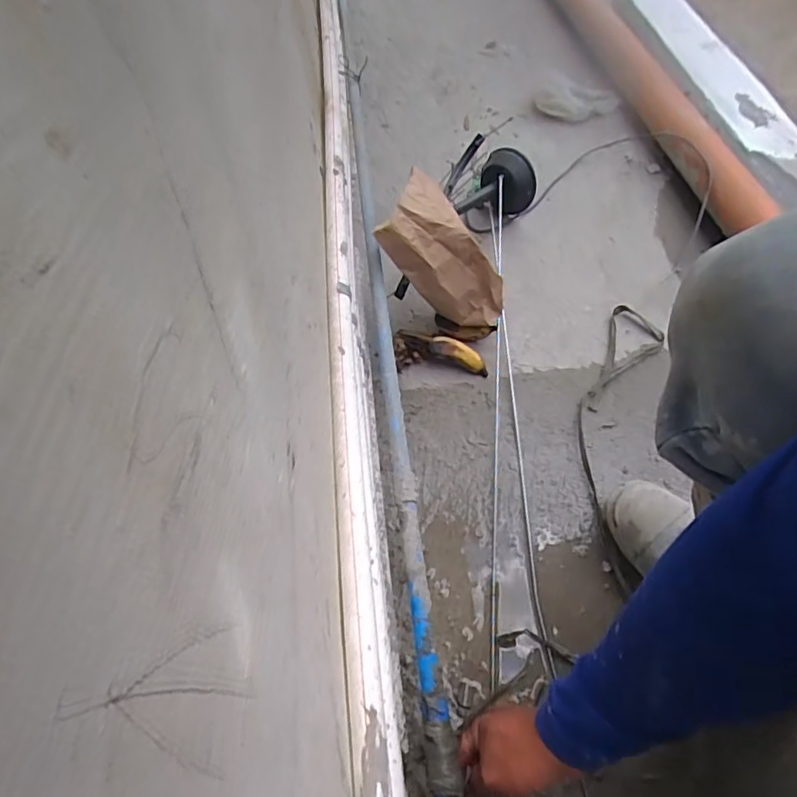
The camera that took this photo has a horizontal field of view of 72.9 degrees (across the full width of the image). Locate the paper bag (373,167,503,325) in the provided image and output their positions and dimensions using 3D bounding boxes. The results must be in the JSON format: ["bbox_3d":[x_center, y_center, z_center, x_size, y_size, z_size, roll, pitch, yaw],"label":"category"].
[{"bbox_3d":[0.075,-0.209,0.805,0.090,0.245,0.132,-8,48,42],"label":"paper bag"}]

